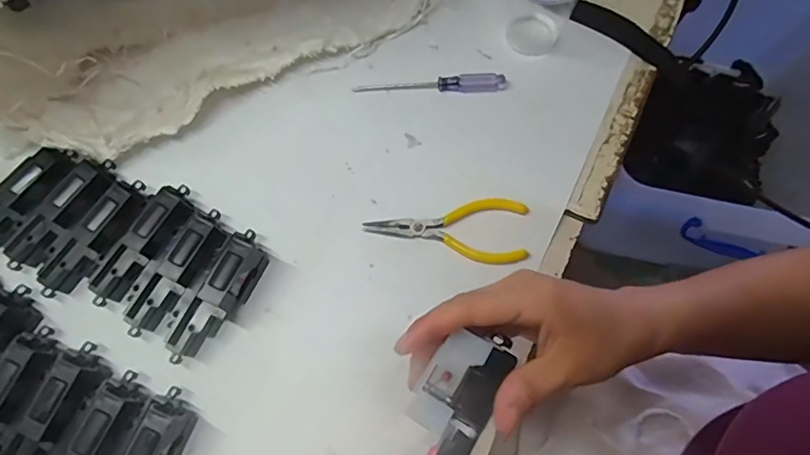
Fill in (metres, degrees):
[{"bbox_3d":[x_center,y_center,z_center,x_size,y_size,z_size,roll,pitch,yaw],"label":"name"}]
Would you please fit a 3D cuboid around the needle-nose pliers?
[{"bbox_3d":[0.032,0.004,0.398,0.125,0.012,0.050,0,69,2],"label":"needle-nose pliers"}]

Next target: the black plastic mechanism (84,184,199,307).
[{"bbox_3d":[-0.202,0.013,0.386,0.033,0.033,0.105,35,74,14],"label":"black plastic mechanism"}]

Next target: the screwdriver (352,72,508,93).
[{"bbox_3d":[0.022,-0.124,0.436,0.129,0.012,0.014,-1,69,1],"label":"screwdriver"}]

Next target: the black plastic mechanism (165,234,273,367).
[{"bbox_3d":[-0.137,0.051,0.371,0.028,0.038,0.104,26,72,11],"label":"black plastic mechanism"}]

